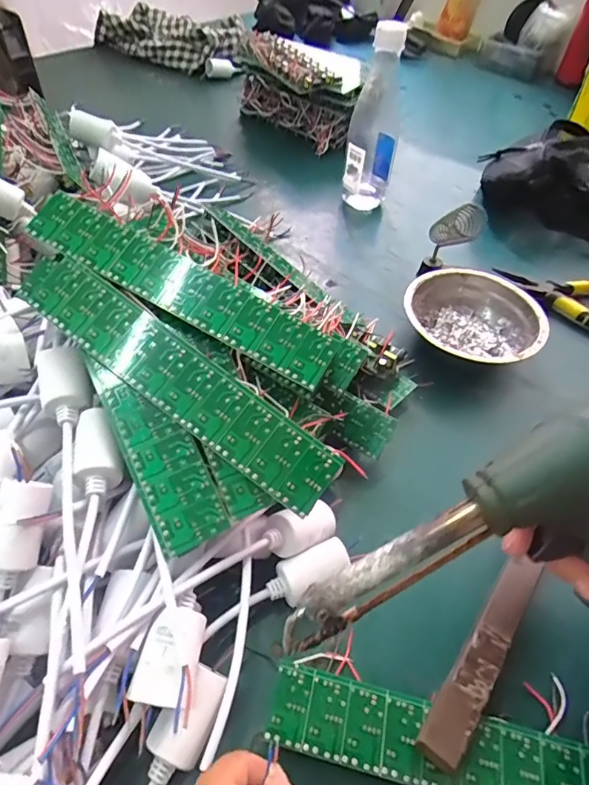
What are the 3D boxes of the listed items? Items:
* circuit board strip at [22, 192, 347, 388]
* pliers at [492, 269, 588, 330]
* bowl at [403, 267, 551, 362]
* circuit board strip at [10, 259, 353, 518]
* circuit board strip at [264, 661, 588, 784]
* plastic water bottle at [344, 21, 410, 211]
[{"bbox_3d":[-0.069,-0.064,0.290,0.201,0.004,0.036,29,73,6],"label":"circuit board strip"},{"bbox_3d":[0.292,-0.098,0.514,0.143,0.028,0.072,16,51,8],"label":"pliers"},{"bbox_3d":[0.168,-0.065,0.465,0.123,0.051,0.120,3,50,-3],"label":"bowl"},{"bbox_3d":[-0.068,-0.010,0.272,0.208,0.004,0.040,36,81,8],"label":"circuit board strip"},{"bbox_3d":[0.080,0.187,0.252,0.186,0.004,0.038,13,50,7],"label":"circuit board strip"},{"bbox_3d":[0.100,-0.329,0.583,0.059,0.208,0.074,12,50,5],"label":"plastic water bottle"}]

